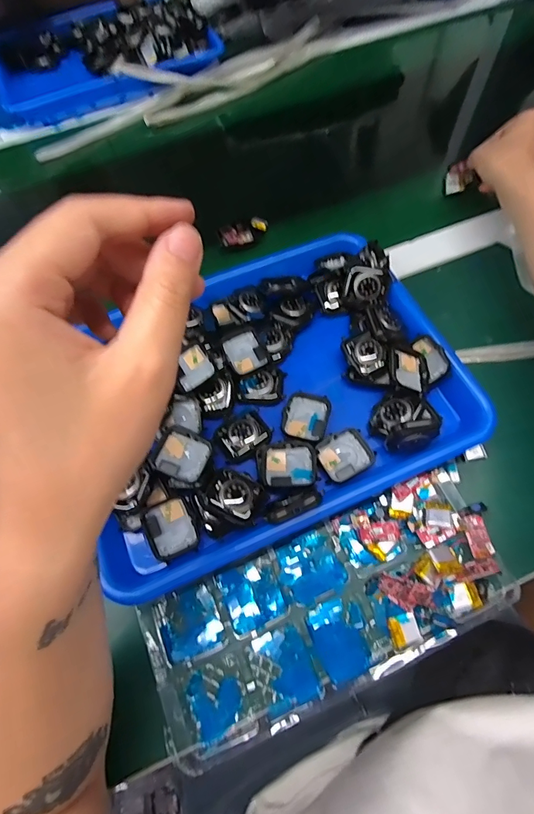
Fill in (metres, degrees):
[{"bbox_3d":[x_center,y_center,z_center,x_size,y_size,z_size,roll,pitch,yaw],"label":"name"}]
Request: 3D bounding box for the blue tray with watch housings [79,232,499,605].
[{"bbox_3d":[-0.005,-0.020,0.356,0.311,0.047,0.248,-23,65,-8],"label":"blue tray with watch housings"}]

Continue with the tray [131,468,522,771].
[{"bbox_3d":[0.045,0.145,0.297,0.256,0.026,0.108,-22,65,-8],"label":"tray"}]

